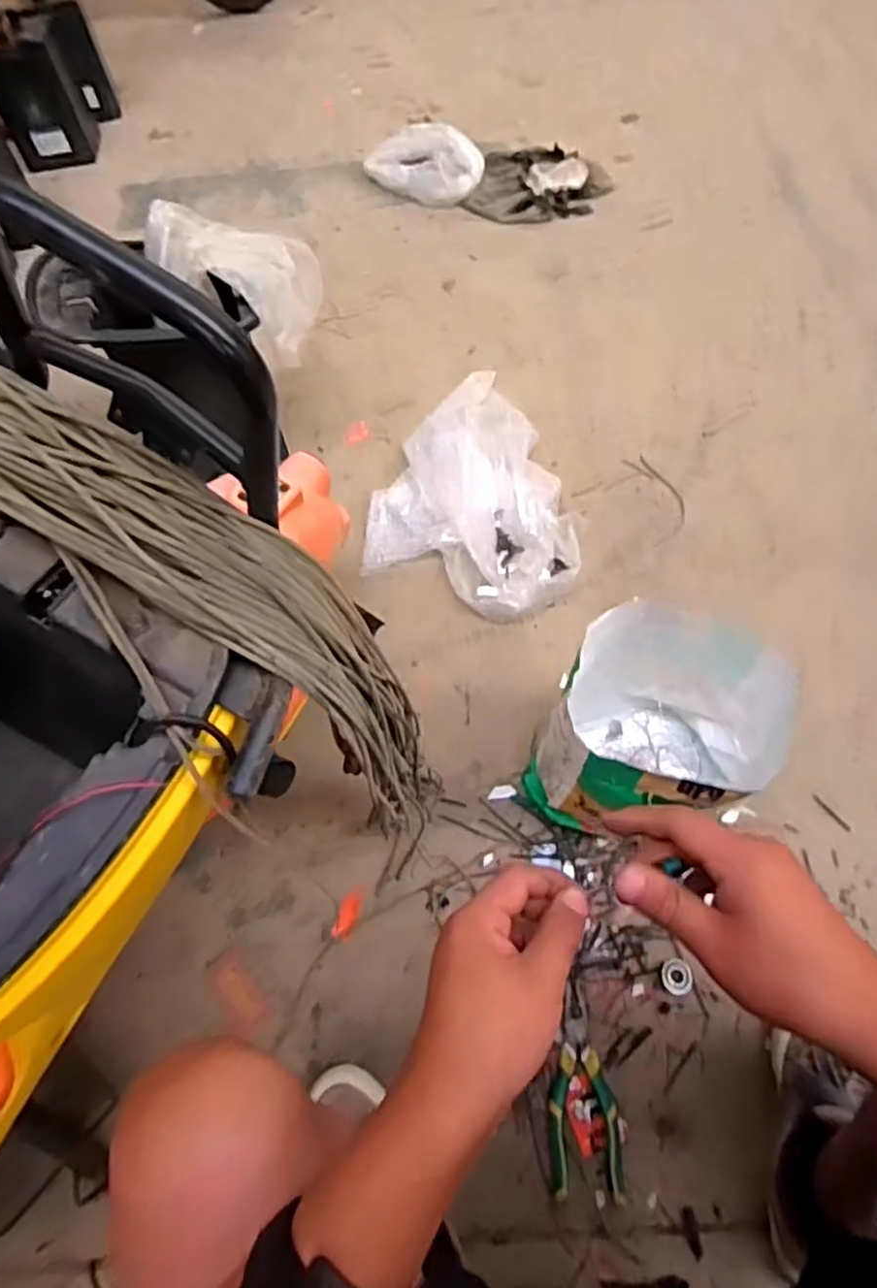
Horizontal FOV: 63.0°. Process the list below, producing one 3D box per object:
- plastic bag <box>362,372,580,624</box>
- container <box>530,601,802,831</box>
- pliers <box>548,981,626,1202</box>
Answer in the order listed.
[{"bbox_3d":[0.091,-0.280,1.177,0.338,0.067,0.497,15,61,11],"label":"plastic bag"},{"bbox_3d":[0.252,0.113,0.828,0.230,0.245,0.221,-2,60,4],"label":"container"},{"bbox_3d":[0.154,0.473,0.762,0.073,0.013,0.188,1,59,3],"label":"pliers"}]

